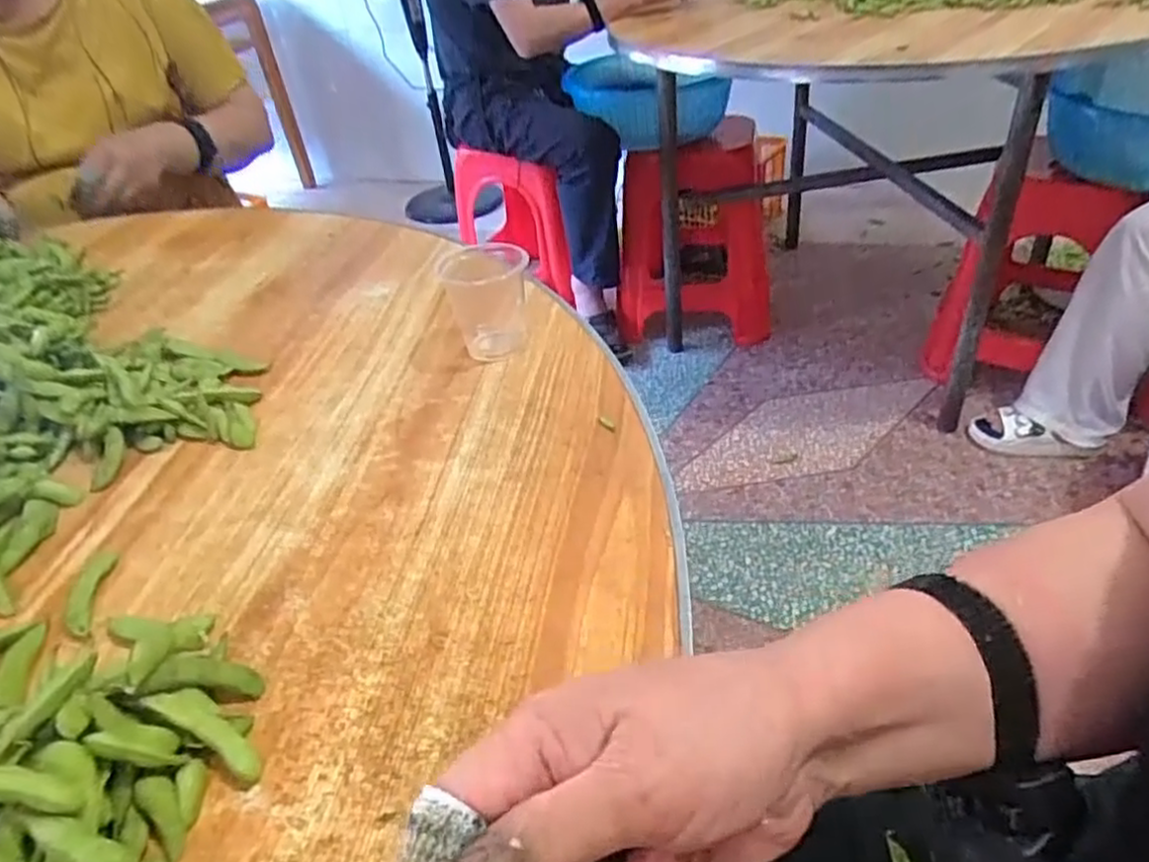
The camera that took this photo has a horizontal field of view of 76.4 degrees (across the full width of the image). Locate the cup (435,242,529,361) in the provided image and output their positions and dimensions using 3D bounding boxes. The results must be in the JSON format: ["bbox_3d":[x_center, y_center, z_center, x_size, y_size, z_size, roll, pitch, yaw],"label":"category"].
[{"bbox_3d":[-0.063,-0.101,0.532,0.063,0.067,0.078,-10,38,-6],"label":"cup"}]

